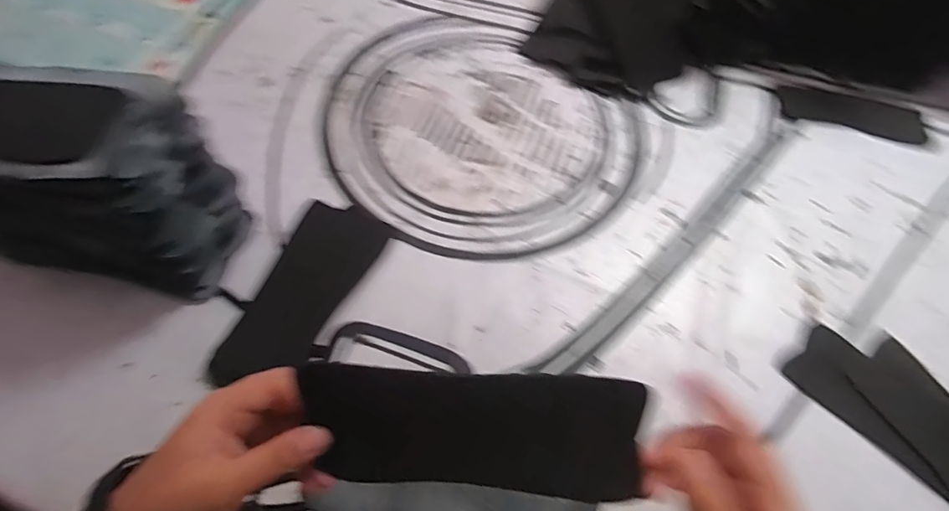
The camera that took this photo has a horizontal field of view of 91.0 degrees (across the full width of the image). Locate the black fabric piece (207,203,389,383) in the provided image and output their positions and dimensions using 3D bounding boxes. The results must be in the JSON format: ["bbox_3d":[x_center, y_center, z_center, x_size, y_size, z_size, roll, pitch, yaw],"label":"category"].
[{"bbox_3d":[-0.160,0.031,0.433,0.084,0.008,0.189,22,62,10],"label":"black fabric piece"}]

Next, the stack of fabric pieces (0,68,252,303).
[{"bbox_3d":[-0.335,-0.053,0.391,0.230,0.161,0.108,8,61,2],"label":"stack of fabric pieces"}]

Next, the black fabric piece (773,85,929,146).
[{"bbox_3d":[0.468,-0.177,0.577,0.170,0.004,0.073,13,61,5],"label":"black fabric piece"}]

